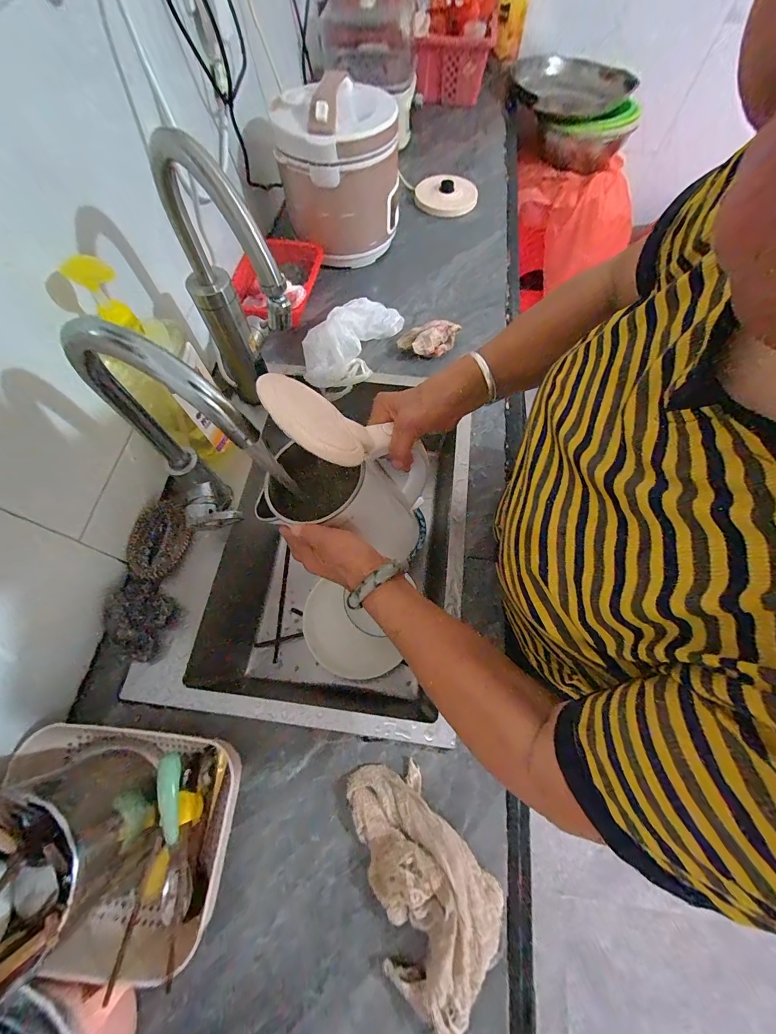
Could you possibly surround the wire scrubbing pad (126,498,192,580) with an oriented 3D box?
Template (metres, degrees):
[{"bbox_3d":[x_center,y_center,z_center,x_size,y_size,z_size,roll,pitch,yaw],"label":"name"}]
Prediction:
[{"bbox_3d":[-0.334,0.032,0.533,0.071,0.017,0.114,22,62,-20],"label":"wire scrubbing pad"}]

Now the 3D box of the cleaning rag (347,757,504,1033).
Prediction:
[{"bbox_3d":[0.041,0.370,0.373,0.123,0.053,0.203,-16,67,-7],"label":"cleaning rag"}]

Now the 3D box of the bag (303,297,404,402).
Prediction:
[{"bbox_3d":[-0.071,-0.328,0.660,0.109,0.083,0.201,29,69,12],"label":"bag"}]

